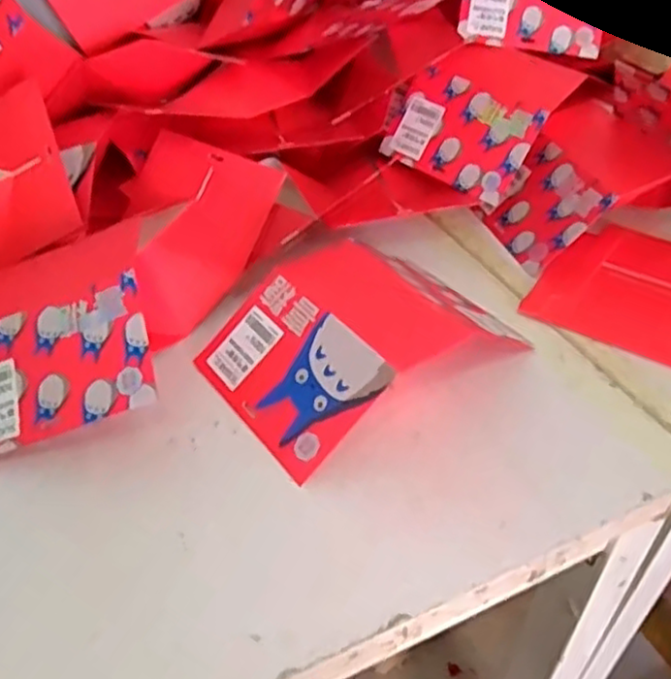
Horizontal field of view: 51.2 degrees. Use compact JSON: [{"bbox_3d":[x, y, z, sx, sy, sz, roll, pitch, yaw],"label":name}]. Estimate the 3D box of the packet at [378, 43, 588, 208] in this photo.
[{"bbox_3d":[0.139,-0.223,0.696,0.143,0.144,0.027,35,12,28],"label":"packet"}]

